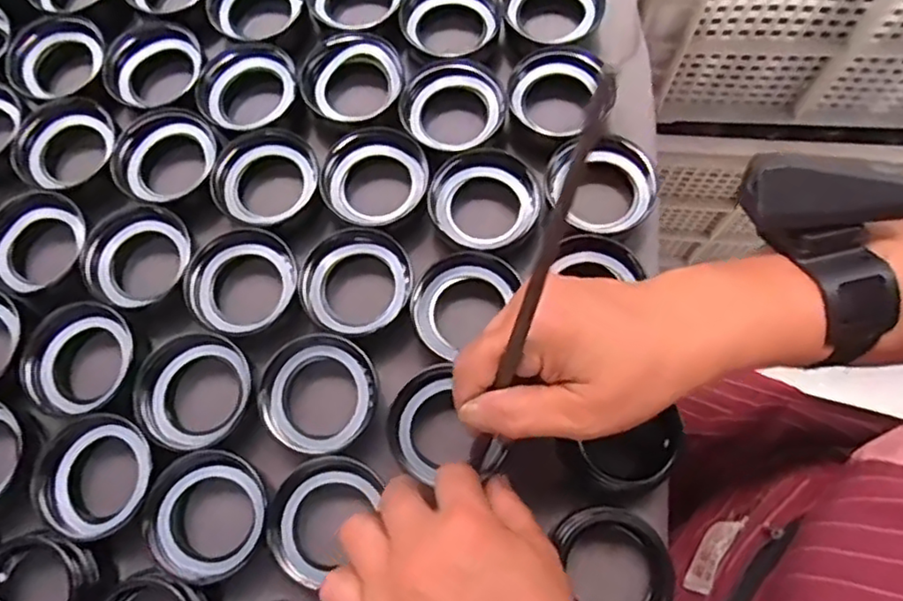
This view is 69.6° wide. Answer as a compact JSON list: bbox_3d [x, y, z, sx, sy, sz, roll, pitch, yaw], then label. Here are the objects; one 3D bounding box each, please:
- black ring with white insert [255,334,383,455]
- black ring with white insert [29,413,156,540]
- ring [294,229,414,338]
[{"bbox_3d":[-0.076,0.054,0.380,0.065,0.031,0.065,-1,73,3],"label":"black ring with white insert"},{"bbox_3d":[-0.201,0.100,0.374,0.058,0.033,0.063,-1,73,3],"label":"black ring with white insert"},{"bbox_3d":[-0.057,-0.009,0.400,0.067,0.039,0.062,-1,73,3],"label":"ring"}]

